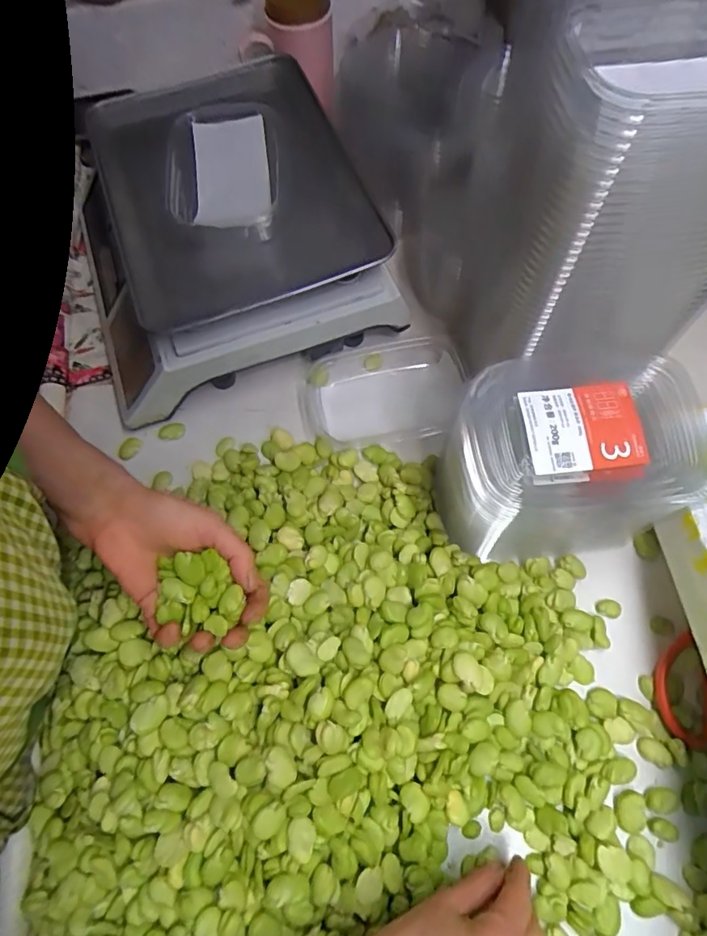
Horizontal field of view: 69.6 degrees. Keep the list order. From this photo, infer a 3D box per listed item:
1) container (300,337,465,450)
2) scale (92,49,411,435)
[{"bbox_3d":[0.031,-0.076,0.544,0.170,0.046,0.116,-13,68,-2],"label":"container"},{"bbox_3d":[-0.150,-0.251,0.536,0.294,0.130,0.330,-21,68,-5],"label":"scale"}]

